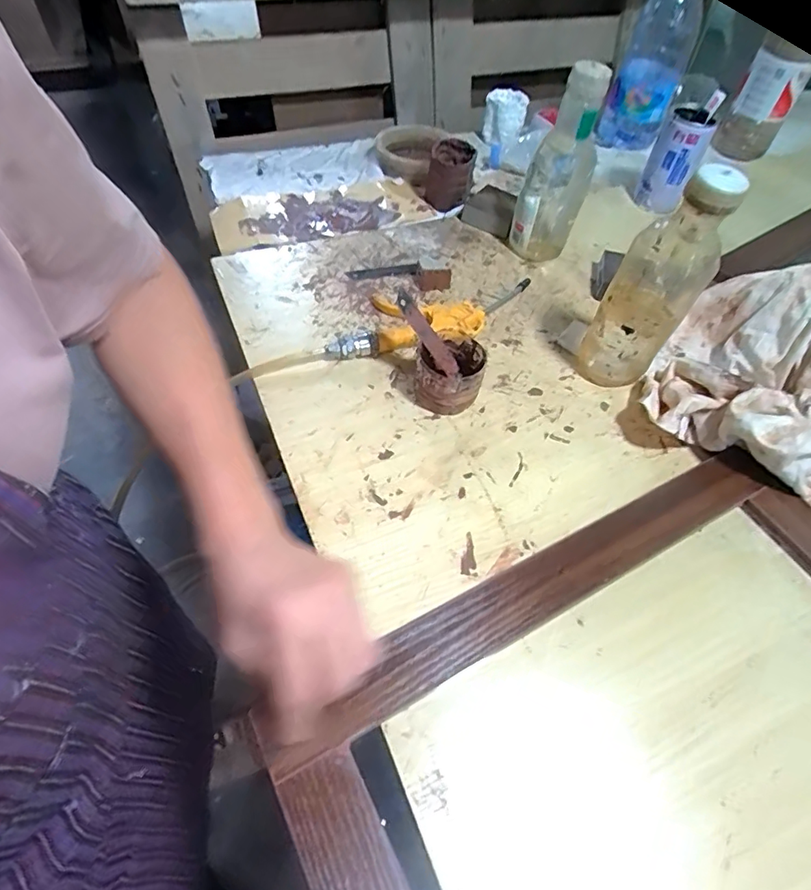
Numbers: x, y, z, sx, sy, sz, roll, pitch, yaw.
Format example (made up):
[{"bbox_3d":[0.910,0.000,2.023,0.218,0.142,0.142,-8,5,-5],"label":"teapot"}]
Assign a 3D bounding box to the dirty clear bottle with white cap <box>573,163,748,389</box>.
[{"bbox_3d":[0.214,-0.136,0.453,0.073,0.204,0.062,31,57,17],"label":"dirty clear bottle with white cap"}]

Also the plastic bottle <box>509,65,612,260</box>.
[{"bbox_3d":[0.168,-0.303,0.574,0.072,0.197,0.060,15,54,7],"label":"plastic bottle"}]

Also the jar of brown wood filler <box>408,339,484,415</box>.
[{"bbox_3d":[0.038,-0.067,0.488,0.065,0.051,0.067,2,53,-3],"label":"jar of brown wood filler"}]

